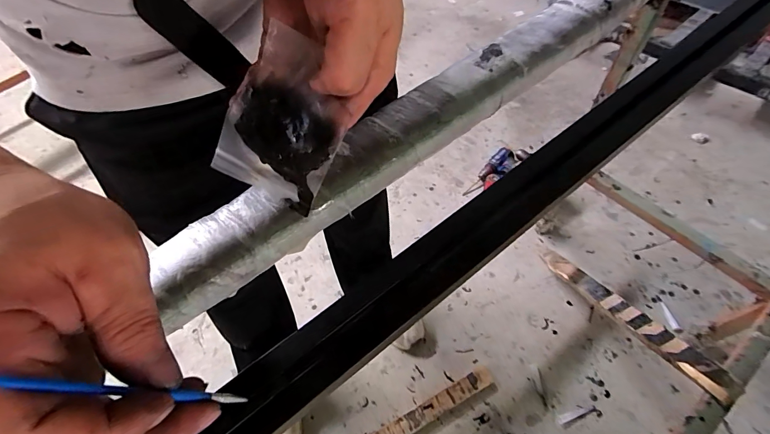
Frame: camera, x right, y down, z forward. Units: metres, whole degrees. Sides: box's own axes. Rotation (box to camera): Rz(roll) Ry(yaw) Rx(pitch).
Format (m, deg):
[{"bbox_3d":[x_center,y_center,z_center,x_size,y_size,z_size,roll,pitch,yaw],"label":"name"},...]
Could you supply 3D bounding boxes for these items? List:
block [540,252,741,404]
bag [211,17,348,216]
[{"bbox_3d":[0.508,0.194,0.840,0.051,0.035,0.527,-14,22,-5],"label":"block"},{"bbox_3d":[-0.060,-0.060,0.235,0.071,0.016,0.095,28,93,5],"label":"bag"}]

